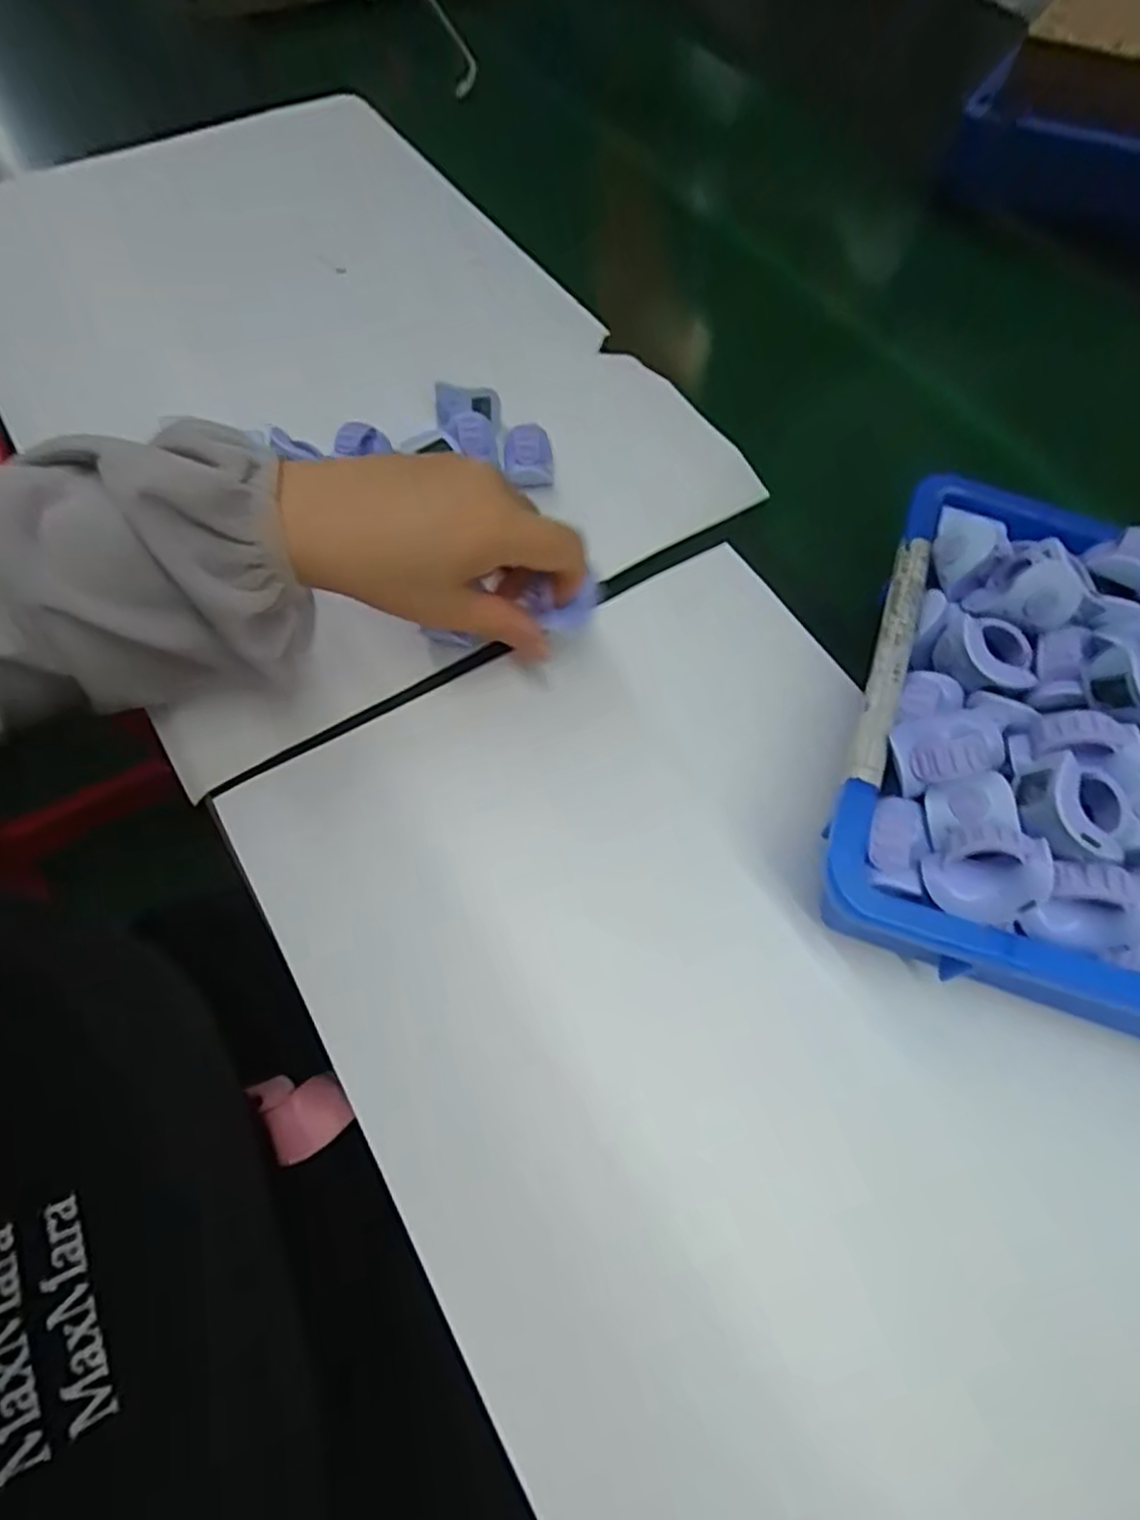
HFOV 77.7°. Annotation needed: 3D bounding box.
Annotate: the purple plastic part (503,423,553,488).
[{"bbox_3d":[-0.024,-0.174,0.407,0.028,0.024,0.025,-7,64,-5],"label":"purple plastic part"}]

